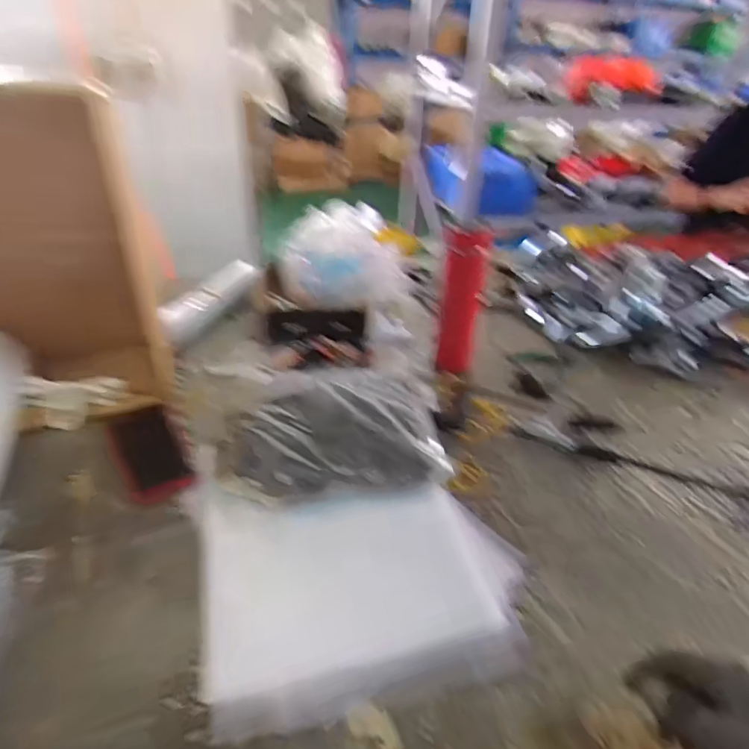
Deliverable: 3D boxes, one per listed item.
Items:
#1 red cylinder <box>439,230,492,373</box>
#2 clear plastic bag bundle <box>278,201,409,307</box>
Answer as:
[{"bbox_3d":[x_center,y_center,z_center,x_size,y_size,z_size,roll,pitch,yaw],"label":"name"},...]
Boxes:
[{"bbox_3d":[0.131,-0.114,0.772,0.060,0.219,0.055,9,34,10],"label":"red cylinder"},{"bbox_3d":[-0.047,-0.198,0.907,0.170,0.136,0.177,-24,43,-35],"label":"clear plastic bag bundle"}]

